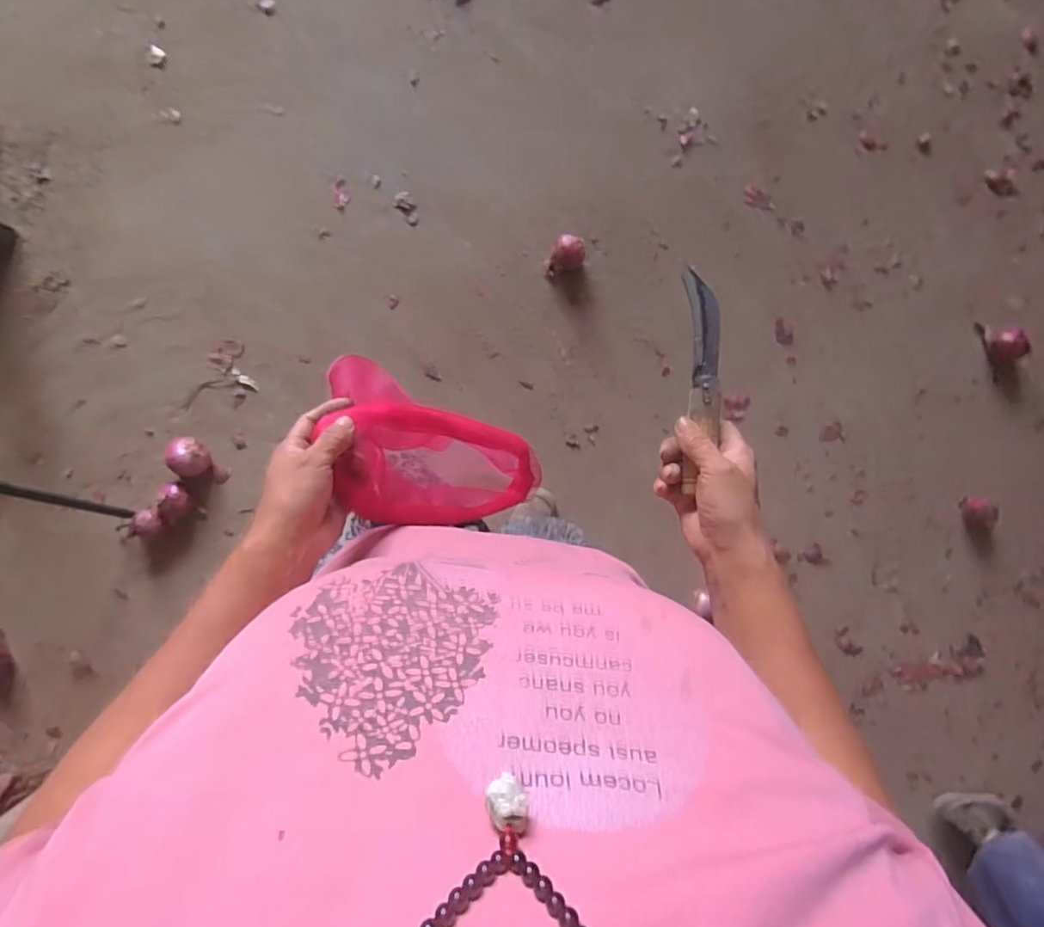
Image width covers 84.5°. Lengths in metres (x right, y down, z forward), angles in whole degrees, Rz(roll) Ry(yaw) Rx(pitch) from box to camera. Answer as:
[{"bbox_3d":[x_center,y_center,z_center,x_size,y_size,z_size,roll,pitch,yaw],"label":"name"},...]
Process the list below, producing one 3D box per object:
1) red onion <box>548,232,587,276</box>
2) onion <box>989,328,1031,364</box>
[{"bbox_3d":[0.106,-0.490,1.359,0.082,0.062,0.096,13,93,-3],"label":"red onion"},{"bbox_3d":[1.196,-0.289,1.413,0.063,0.062,0.085,-7,94,-2],"label":"onion"}]

